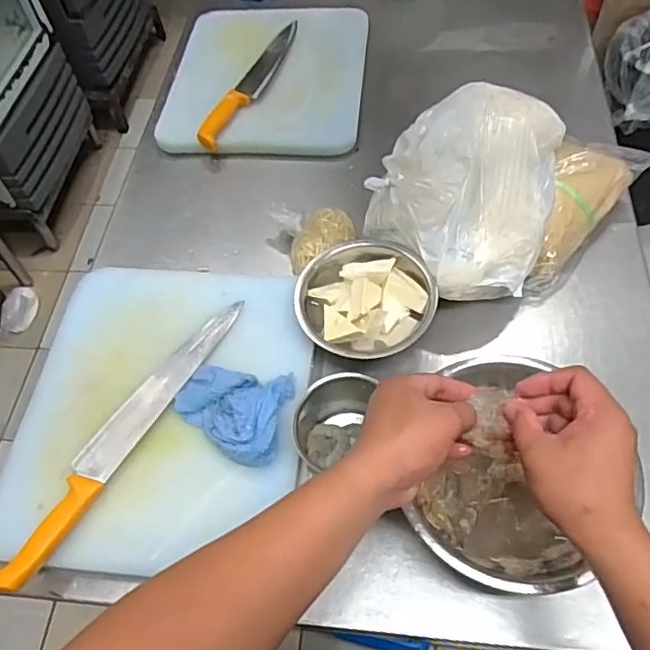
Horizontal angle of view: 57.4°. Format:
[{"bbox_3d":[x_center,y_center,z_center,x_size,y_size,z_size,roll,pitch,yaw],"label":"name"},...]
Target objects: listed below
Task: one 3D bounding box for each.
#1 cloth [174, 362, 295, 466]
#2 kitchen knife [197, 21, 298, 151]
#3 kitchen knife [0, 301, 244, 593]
[{"bbox_3d":[-0.114,0.100,0.699,0.132,0.025,0.114,10,58,11],"label":"cloth"},{"bbox_3d":[-0.126,-0.424,1.027,0.049,0.017,0.337,18,60,16],"label":"kitchen knife"},{"bbox_3d":[-0.234,0.121,0.704,0.048,0.023,0.409,24,62,19],"label":"kitchen knife"}]

